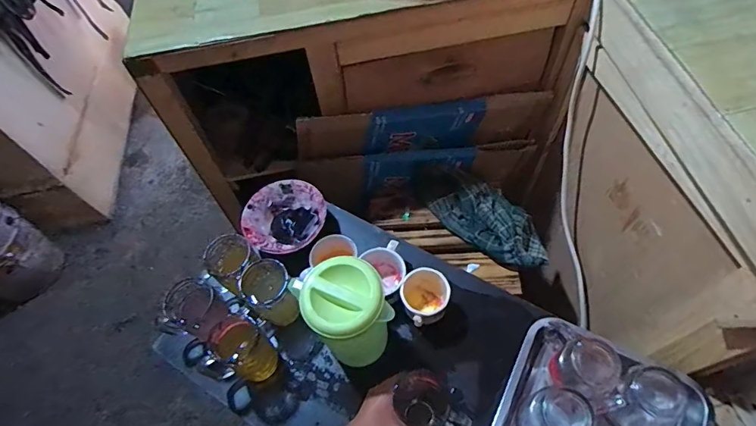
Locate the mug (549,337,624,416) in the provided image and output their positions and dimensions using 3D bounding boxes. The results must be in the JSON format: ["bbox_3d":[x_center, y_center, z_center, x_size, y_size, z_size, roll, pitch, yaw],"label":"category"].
[{"bbox_3d":[0.292,0.229,0.617,0.092,0.108,0.069,16,63,15],"label":"mug"}]

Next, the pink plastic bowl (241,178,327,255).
[{"bbox_3d":[-0.177,0.009,0.840,0.152,0.041,0.147,-2,59,3],"label":"pink plastic bowl"}]

